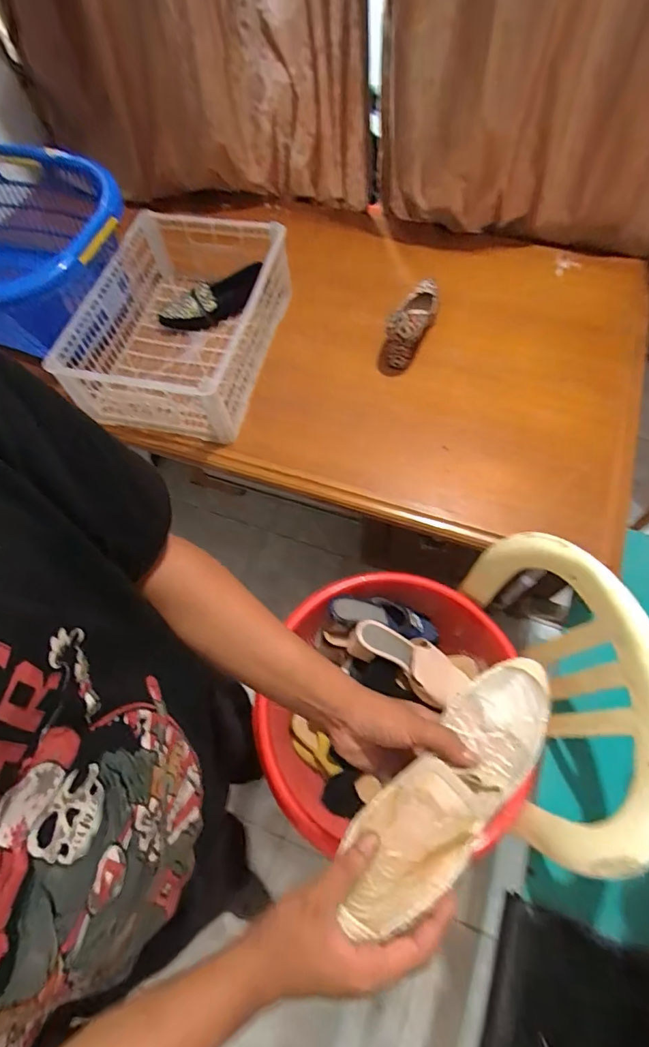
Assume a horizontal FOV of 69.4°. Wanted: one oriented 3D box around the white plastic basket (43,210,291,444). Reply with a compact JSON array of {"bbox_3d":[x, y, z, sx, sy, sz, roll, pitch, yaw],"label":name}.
[{"bbox_3d":[-0.282,-0.397,0.932,0.328,0.151,0.434,11,65,8],"label":"white plastic basket"}]

